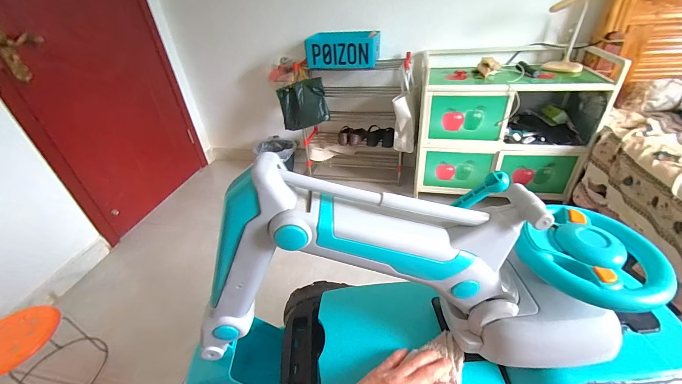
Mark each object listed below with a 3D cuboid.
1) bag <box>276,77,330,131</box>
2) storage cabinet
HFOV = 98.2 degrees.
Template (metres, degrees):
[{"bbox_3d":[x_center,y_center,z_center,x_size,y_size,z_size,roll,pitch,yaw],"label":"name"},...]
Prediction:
[{"bbox_3d":[-0.208,-0.465,1.594,0.265,0.235,0.049,-8,9,19],"label":"bag"},{"bbox_3d":[0.809,-0.363,1.497,0.760,0.581,0.454,7,37,16],"label":"storage cabinet"}]

